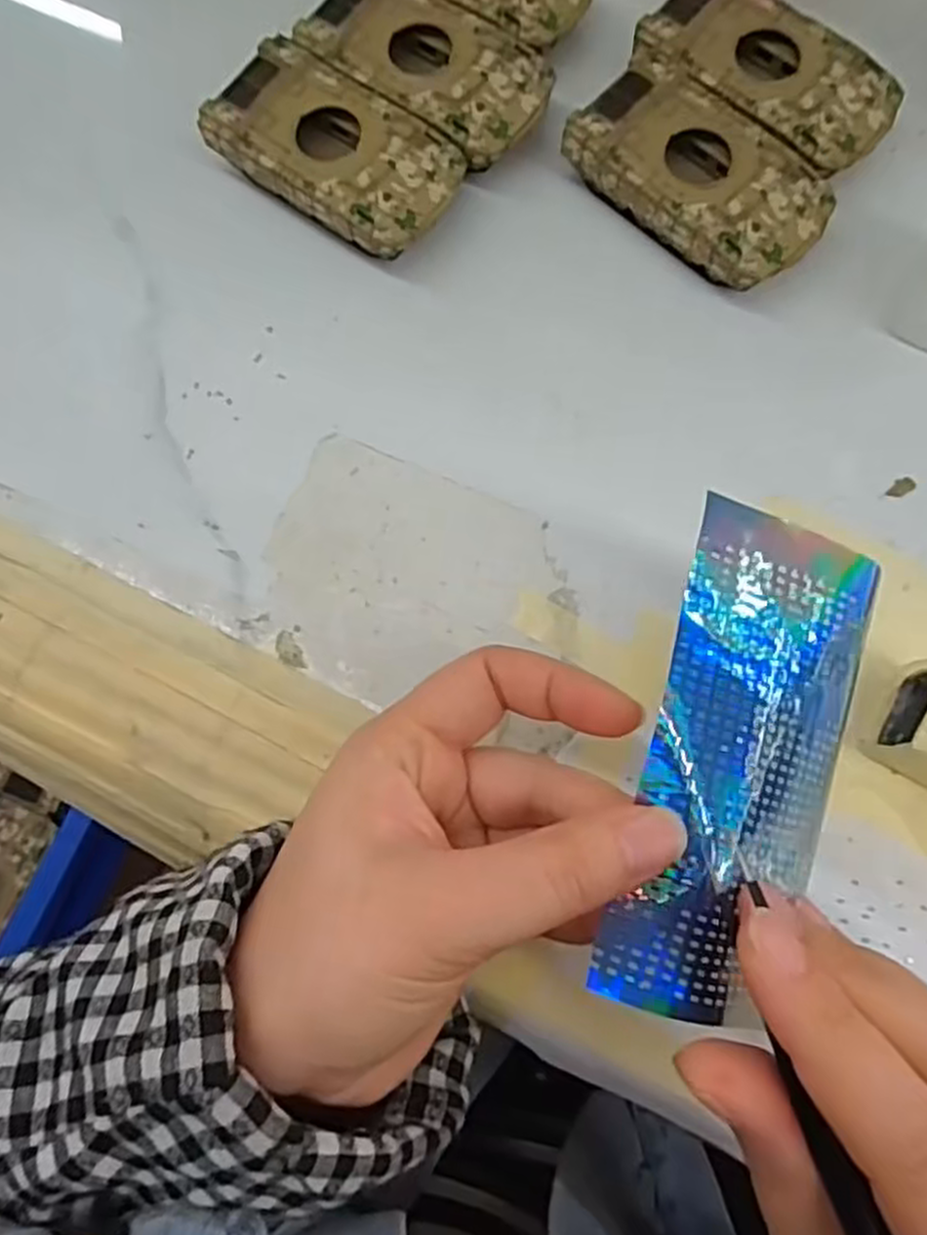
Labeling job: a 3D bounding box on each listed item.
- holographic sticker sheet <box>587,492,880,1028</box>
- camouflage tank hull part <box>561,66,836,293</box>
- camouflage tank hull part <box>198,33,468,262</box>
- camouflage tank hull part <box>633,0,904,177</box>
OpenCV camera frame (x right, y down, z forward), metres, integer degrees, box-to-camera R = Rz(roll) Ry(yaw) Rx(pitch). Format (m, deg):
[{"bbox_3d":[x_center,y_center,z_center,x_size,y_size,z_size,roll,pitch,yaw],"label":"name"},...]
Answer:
[{"bbox_3d":[0.067,0.034,0.187,0.051,0.020,0.119,20,77,6],"label":"holographic sticker sheet"},{"bbox_3d":[0.088,-0.163,0.294,0.094,0.023,0.050,41,82,9],"label":"camouflage tank hull part"},{"bbox_3d":[-0.048,-0.175,0.300,0.094,0.024,0.053,35,81,8],"label":"camouflage tank hull part"},{"bbox_3d":[0.117,-0.206,0.301,0.096,0.021,0.057,40,82,9],"label":"camouflage tank hull part"}]

